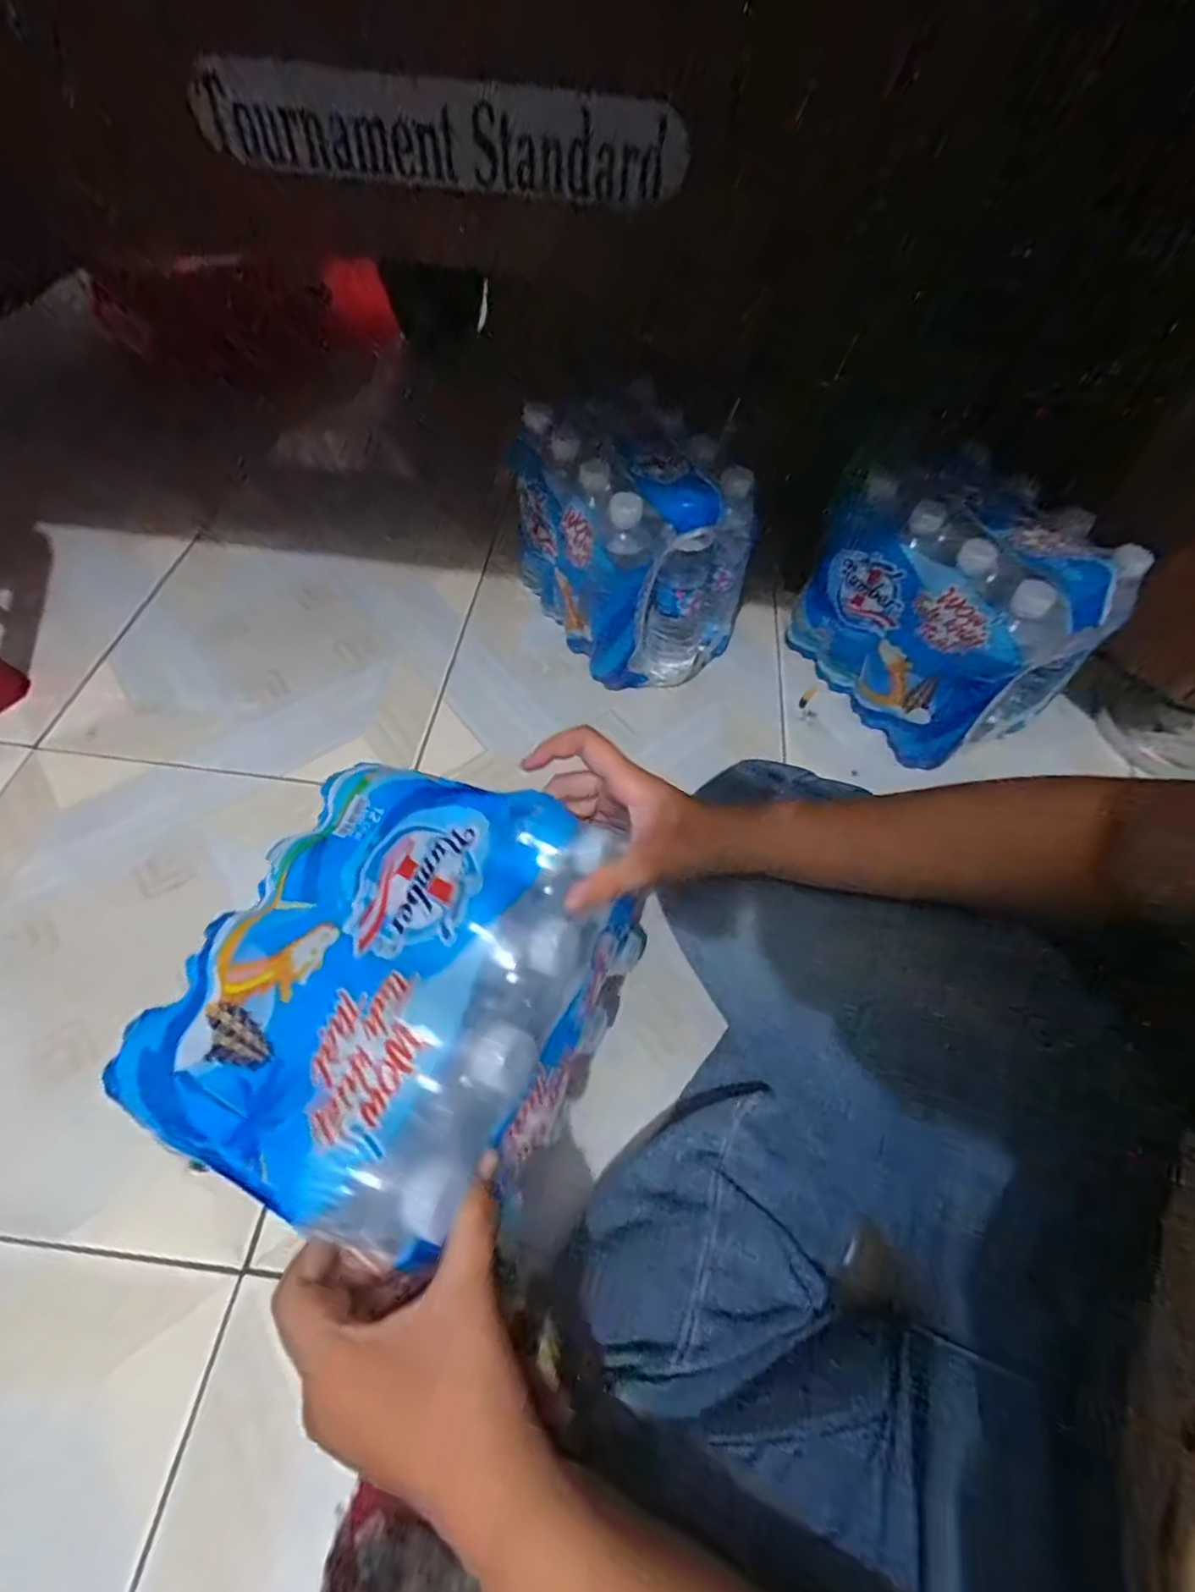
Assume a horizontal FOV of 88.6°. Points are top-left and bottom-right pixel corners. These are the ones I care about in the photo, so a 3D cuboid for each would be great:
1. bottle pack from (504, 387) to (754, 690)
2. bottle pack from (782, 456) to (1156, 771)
[{"bbox_3d":[0.034,-0.281,0.700,0.169,0.224,0.228,-30,63,-20],"label":"bottle pack"},{"bbox_3d":[0.370,-0.201,0.665,0.155,0.236,0.252,-23,62,-17],"label":"bottle pack"}]

